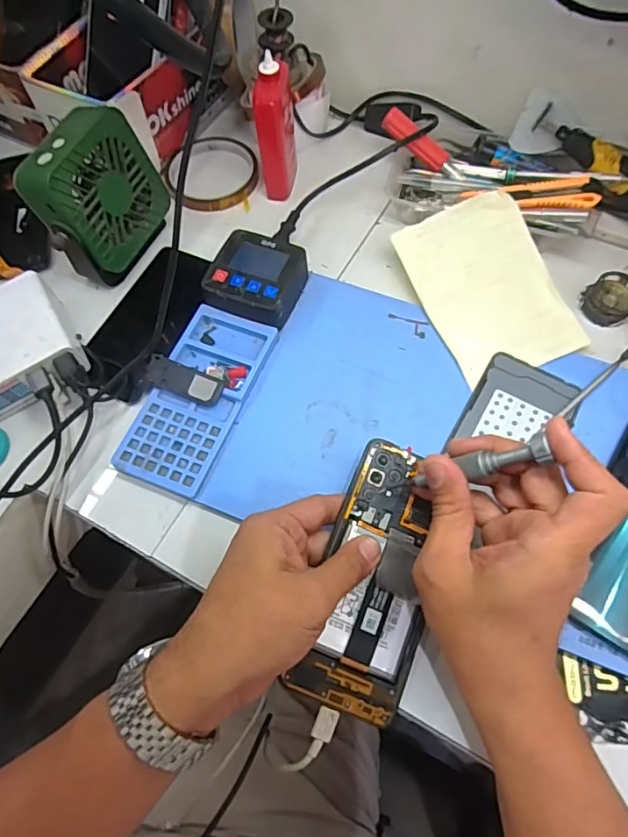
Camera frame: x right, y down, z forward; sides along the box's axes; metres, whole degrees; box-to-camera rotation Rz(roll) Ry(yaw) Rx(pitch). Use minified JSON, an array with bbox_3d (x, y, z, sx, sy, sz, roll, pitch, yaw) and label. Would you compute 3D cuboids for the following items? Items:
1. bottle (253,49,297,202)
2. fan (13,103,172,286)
[{"bbox_3d":[-0.033,-0.261,0.481,0.029,0.115,0.063,0,64,1],"label":"bottle"},{"bbox_3d":[-0.174,-0.177,0.440,0.057,0.109,0.101,18,66,9],"label":"fan"}]

